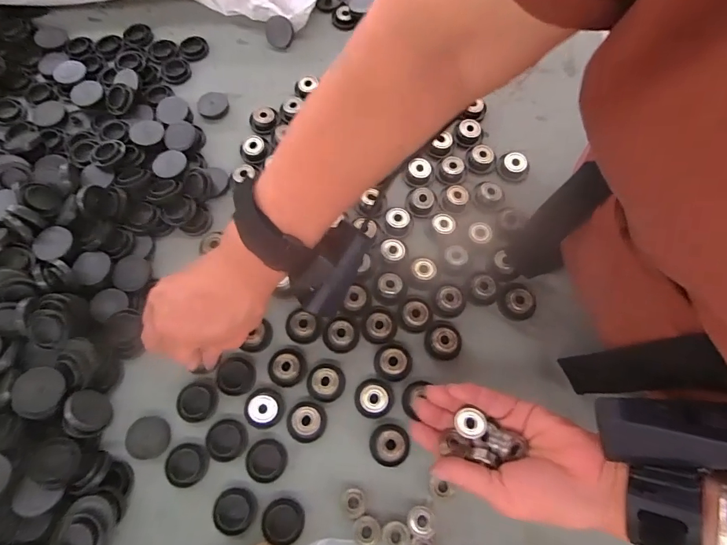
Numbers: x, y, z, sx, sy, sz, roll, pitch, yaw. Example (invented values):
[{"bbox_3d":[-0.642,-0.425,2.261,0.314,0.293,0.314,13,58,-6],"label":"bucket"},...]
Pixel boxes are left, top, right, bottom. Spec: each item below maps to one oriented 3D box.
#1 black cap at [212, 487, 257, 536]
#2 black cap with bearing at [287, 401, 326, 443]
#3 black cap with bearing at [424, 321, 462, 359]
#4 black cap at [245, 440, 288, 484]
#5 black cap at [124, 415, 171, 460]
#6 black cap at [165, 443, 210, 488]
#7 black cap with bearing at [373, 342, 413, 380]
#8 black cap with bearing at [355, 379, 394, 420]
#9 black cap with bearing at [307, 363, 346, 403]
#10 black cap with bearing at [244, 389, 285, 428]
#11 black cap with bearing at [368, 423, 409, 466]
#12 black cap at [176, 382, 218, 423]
[{"bbox_3d":[-0.099,0.183,0.321,0.032,0.008,0.031,0,69,-1],"label":"black cap"},{"bbox_3d":[-0.046,0.121,0.339,0.031,0.011,0.031,0,69,-1],"label":"black cap with bearing"},{"bbox_3d":[0.070,0.059,0.365,0.030,0.015,0.033,11,70,3],"label":"black cap with bearing"},{"bbox_3d":[-0.077,0.149,0.331,0.031,0.006,0.031,2,69,0],"label":"black cap"},{"bbox_3d":[-0.172,0.132,0.335,0.031,0.011,0.031,0,69,-1],"label":"black cap"},{"bbox_3d":[-0.140,0.152,0.331,0.033,0.004,0.031,0,69,-1],"label":"black cap"},{"bbox_3d":[0.026,0.075,0.355,0.032,0.016,0.032,0,69,-1],"label":"black cap with bearing"},{"bbox_3d":[0.009,0.104,0.347,0.032,0.010,0.031,5,69,1],"label":"black cap with bearing"},{"bbox_3d":[-0.031,0.092,0.350,0.032,0.013,0.031,0,69,-1],"label":"black cap with bearing"},{"bbox_3d":[-0.082,0.111,0.343,0.032,0.009,0.031,0,69,-1],"label":"black cap with bearing"},{"bbox_3d":[0.021,0.138,0.336,0.030,0.013,0.031,0,69,-1],"label":"black cap with bearing"},{"bbox_3d":[-0.138,0.107,0.347,0.030,0.007,0.030,0,69,-1],"label":"black cap"}]

